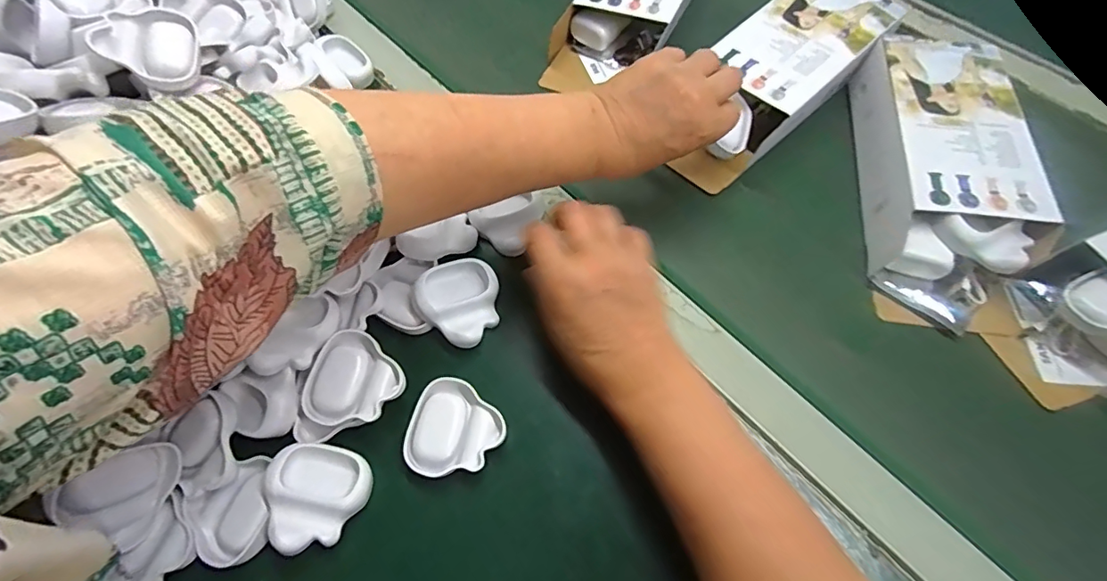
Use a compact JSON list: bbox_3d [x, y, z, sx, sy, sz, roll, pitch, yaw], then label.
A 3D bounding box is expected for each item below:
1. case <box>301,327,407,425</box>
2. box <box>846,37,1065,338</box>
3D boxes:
[{"bbox_3d":[-0.137,0.066,0.346,0.061,0.019,0.061,35,70,16],"label":"case"},{"bbox_3d":[0.304,-0.093,0.397,0.107,0.053,0.240,6,65,4],"label":"box"}]

